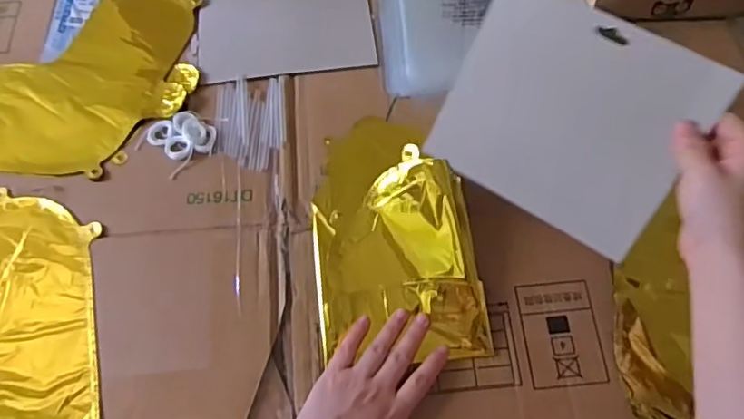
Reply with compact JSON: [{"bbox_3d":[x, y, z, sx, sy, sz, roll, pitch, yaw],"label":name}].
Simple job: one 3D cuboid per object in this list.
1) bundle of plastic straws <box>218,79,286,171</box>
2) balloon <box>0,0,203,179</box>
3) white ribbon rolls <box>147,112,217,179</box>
[{"bbox_3d":[-0.124,-0.090,0.583,0.070,0.005,0.106,-5,68,-1],"label":"bundle of plastic straws"},{"bbox_3d":[-0.397,-0.137,0.617,0.406,0.026,0.236,-5,68,-1],"label":"balloon"},{"bbox_3d":[-0.190,-0.073,0.571,0.059,0.012,0.060,0,68,1],"label":"white ribbon rolls"}]

